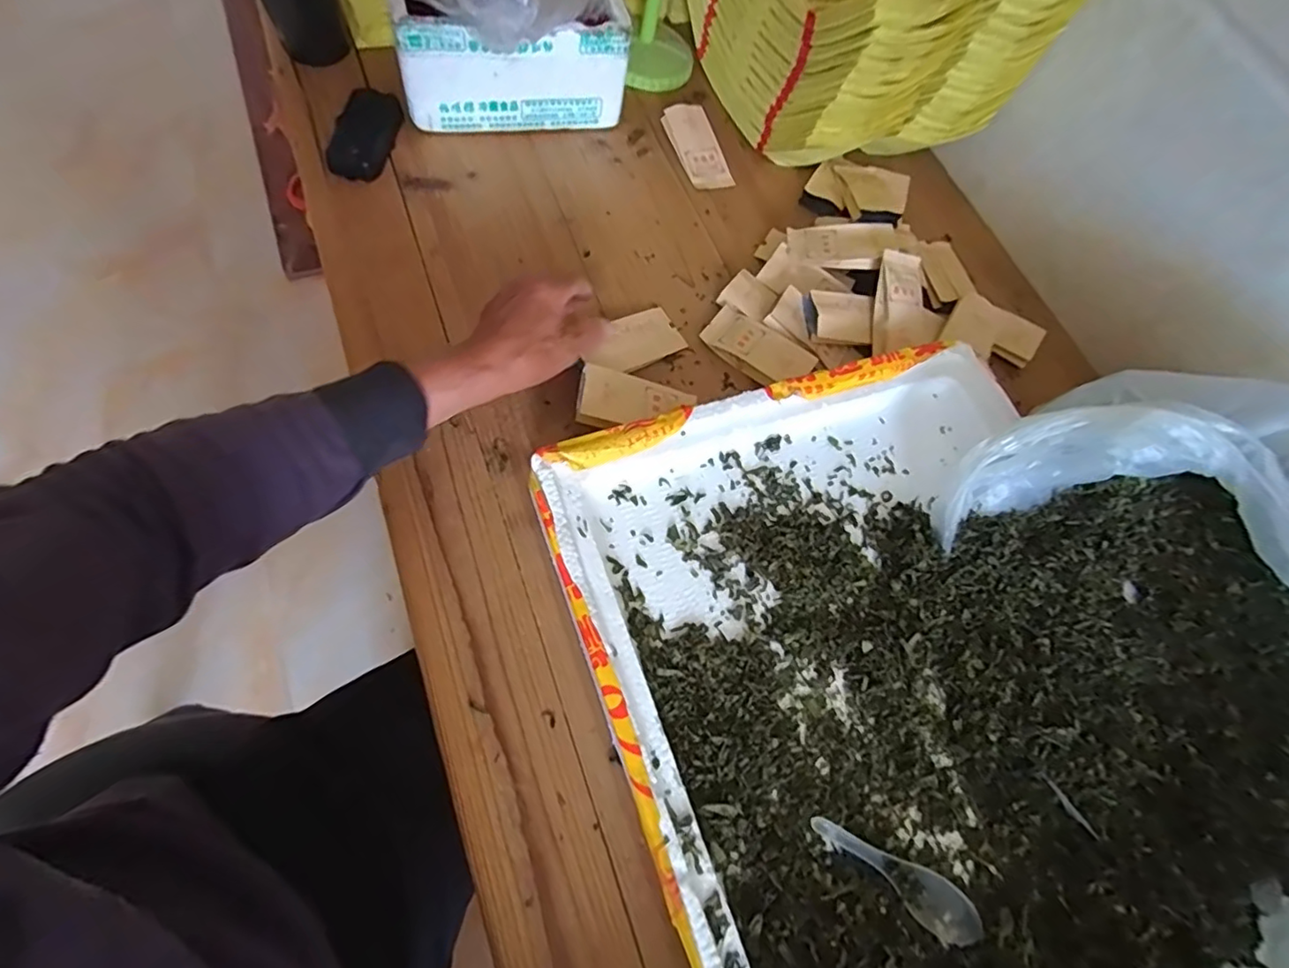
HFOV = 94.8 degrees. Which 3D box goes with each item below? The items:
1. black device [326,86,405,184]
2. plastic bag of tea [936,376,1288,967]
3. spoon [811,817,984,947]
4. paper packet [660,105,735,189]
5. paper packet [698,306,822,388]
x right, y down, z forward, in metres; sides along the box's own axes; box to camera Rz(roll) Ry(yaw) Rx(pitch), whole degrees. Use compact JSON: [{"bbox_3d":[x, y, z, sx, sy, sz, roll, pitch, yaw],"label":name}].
[{"bbox_3d":[-0.283,-0.355,0.600,0.050,0.022,0.114,9,67,-5],"label":"black device"},{"bbox_3d":[0.427,0.118,0.423,0.268,0.140,0.420,-25,74,-17],"label":"plastic bag of tea"},{"bbox_3d":[0.169,0.262,0.394,0.123,0.019,0.032,34,67,6],"label":"spoon"},{"bbox_3d":[0.060,-0.388,0.684,0.051,0.010,0.107,-22,88,-10],"label":"paper packet"},{"bbox_3d":[0.110,-0.130,0.580,0.106,0.012,0.052,34,67,6],"label":"paper packet"}]

